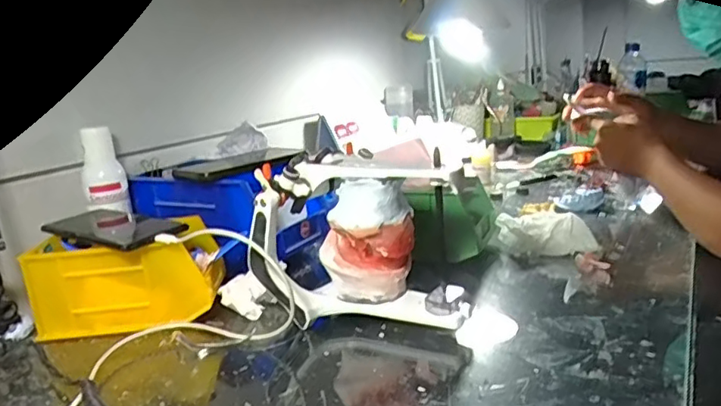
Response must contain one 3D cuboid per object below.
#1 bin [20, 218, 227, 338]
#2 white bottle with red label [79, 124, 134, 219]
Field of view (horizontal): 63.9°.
[{"bbox_3d":[-0.233,0.077,0.583,0.169,0.088,0.087,-6,13,-4],"label":"bin"},{"bbox_3d":[-0.302,-0.038,0.676,0.044,0.097,0.035,-5,13,0],"label":"white bottle with red label"}]

